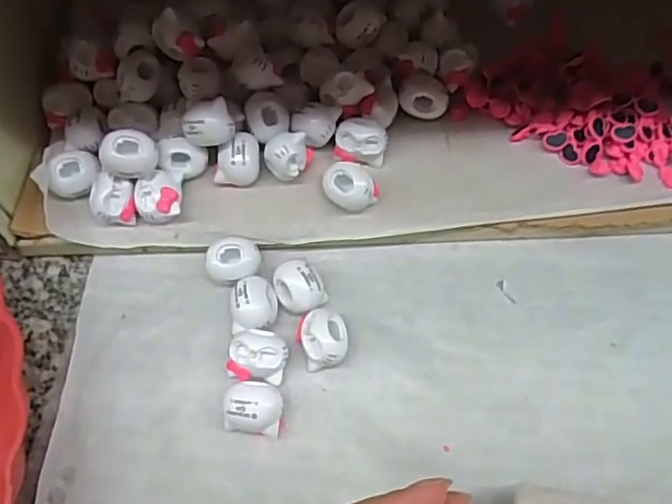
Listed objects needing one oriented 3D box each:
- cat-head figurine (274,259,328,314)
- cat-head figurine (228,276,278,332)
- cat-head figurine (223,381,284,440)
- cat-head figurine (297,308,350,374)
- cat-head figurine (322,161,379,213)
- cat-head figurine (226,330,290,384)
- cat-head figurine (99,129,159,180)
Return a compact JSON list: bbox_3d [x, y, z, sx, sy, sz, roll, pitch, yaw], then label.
[{"bbox_3d":[-0.017,0.015,0.311,0.022,0.019,0.027,-14,63,-6],"label":"cat-head figurine"},{"bbox_3d":[-0.037,0.025,0.306,0.020,0.018,0.023,0,62,2],"label":"cat-head figurine"},{"bbox_3d":[-0.034,0.066,0.284,0.025,0.018,0.023,11,63,7],"label":"cat-head figurine"},{"bbox_3d":[-0.006,0.038,0.298,0.021,0.019,0.027,-17,63,-7],"label":"cat-head figurine"},{"bbox_3d":[0.006,-0.030,0.317,0.024,0.020,0.017,24,66,13],"label":"cat-head figurine"},{"bbox_3d":[-0.034,0.046,0.295,0.026,0.017,0.022,-1,62,1],"label":"cat-head figurine"},{"bbox_3d":[-0.096,-0.044,0.312,0.025,0.022,0.015,-4,62,0],"label":"cat-head figurine"}]

